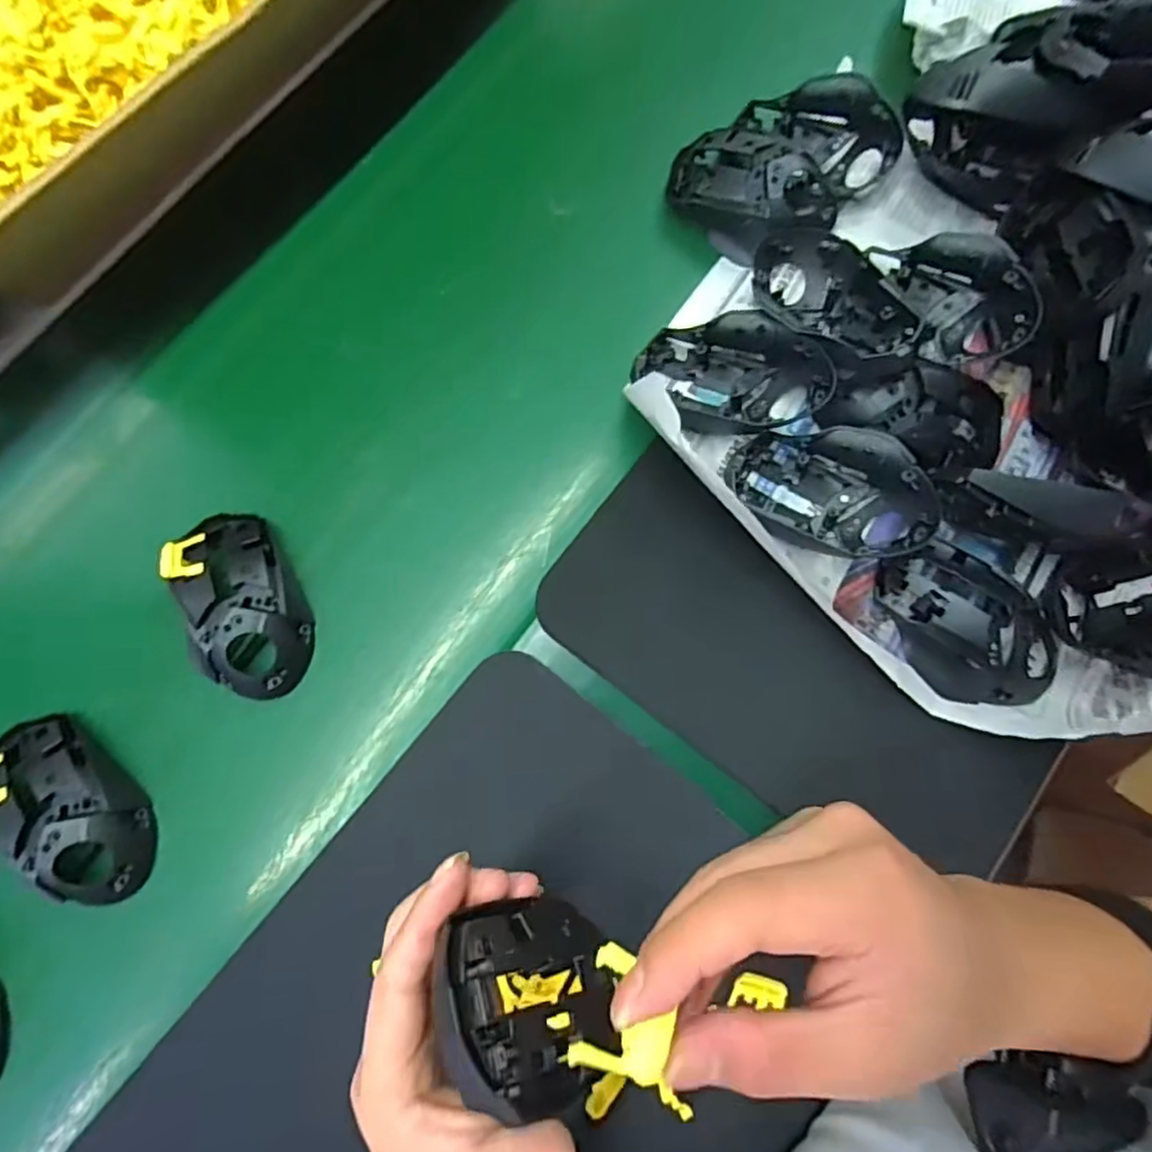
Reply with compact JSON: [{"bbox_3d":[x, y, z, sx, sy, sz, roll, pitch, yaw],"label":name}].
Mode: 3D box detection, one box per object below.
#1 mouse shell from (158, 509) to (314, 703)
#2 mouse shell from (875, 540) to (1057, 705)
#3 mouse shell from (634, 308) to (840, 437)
[{"bbox_3d":[-0.202,0.014,0.392,0.062,0.033,0.116,-24,77,-6],"label":"mouse shell"},{"bbox_3d":[0.229,0.025,0.372,0.072,0.029,0.103,-29,77,-7],"label":"mouse shell"},{"bbox_3d":[0.095,-0.125,0.405,0.112,0.041,0.061,12,76,3],"label":"mouse shell"}]

